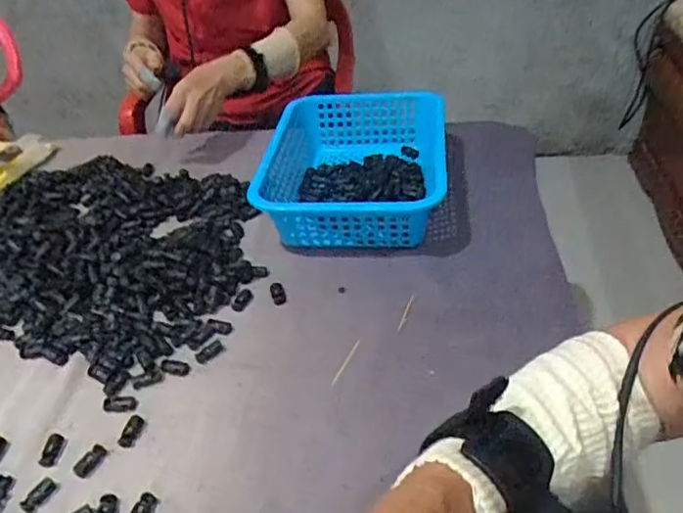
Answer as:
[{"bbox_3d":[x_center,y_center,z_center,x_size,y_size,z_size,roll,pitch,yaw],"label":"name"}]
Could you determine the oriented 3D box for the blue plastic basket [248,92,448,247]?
[{"bbox_3d":[0.016,-0.113,0.752,0.218,0.076,0.291,3,39,10],"label":"blue plastic basket"}]

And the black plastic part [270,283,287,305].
[{"bbox_3d":[-0.068,0.039,0.631,0.014,0.005,0.029,-15,52,-12],"label":"black plastic part"}]

